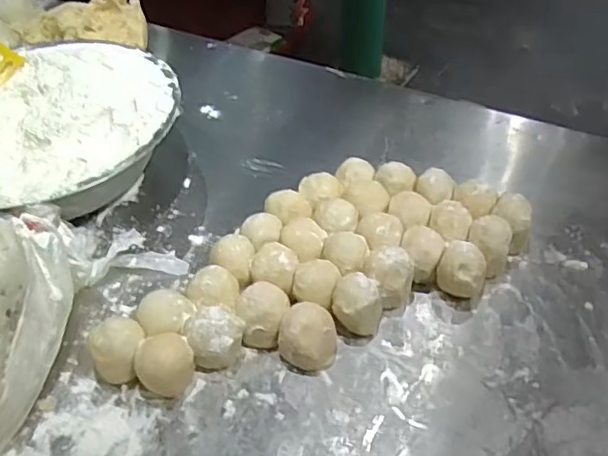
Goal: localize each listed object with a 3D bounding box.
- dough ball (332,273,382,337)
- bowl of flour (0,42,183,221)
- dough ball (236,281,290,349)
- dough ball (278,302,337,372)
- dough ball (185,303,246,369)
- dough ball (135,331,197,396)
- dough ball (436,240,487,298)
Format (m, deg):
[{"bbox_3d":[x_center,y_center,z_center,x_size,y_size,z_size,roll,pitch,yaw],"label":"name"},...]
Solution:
[{"bbox_3d":[0.045,0.062,0.510,0.038,0.048,0.044,7,46,10],"label":"dough ball"},{"bbox_3d":[-0.255,-0.081,0.634,0.268,0.092,0.234,-34,53,-28],"label":"bowl of flour"},{"bbox_3d":[-0.032,0.073,0.504,0.040,0.046,0.036,-3,45,0],"label":"dough ball"},{"bbox_3d":[0.003,0.087,0.491,0.045,0.041,0.041,-1,45,1],"label":"dough ball"},{"bbox_3d":[-0.070,0.086,0.487,0.043,0.050,0.040,-1,45,1],"label":"dough ball"},{"bbox_3d":[-0.107,0.101,0.474,0.042,0.048,0.039,-1,45,1],"label":"dough ball"},{"bbox_3d":[0.135,0.040,0.531,0.038,0.047,0.035,-1,45,1],"label":"dough ball"}]

